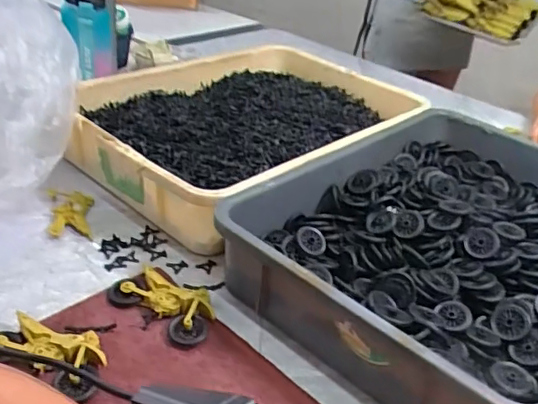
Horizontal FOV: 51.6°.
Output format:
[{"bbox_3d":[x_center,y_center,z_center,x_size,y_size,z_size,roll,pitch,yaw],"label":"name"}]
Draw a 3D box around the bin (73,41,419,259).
[{"bbox_3d":[-0.032,-0.124,0.879,0.372,0.103,0.523,30,38,33],"label":"bin"}]

